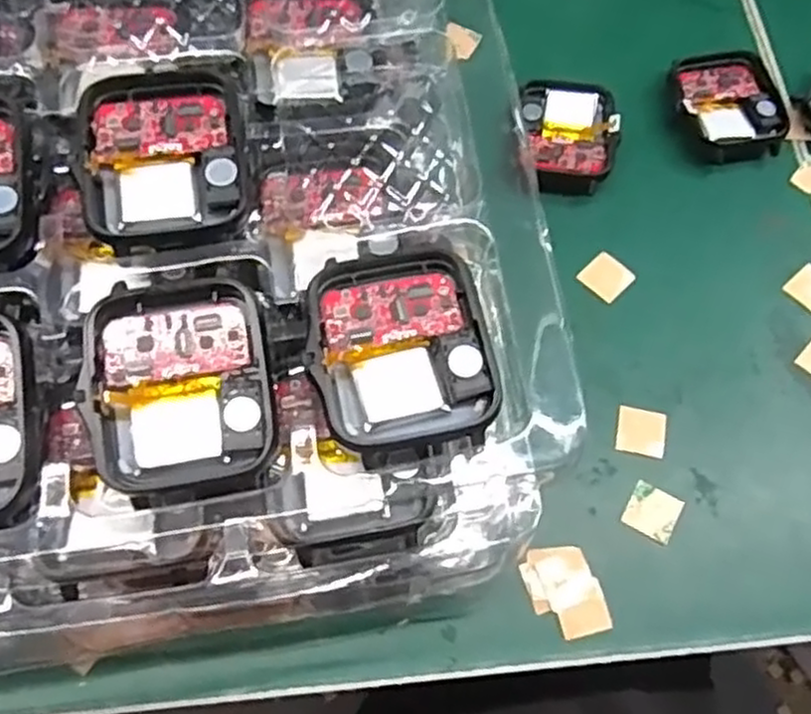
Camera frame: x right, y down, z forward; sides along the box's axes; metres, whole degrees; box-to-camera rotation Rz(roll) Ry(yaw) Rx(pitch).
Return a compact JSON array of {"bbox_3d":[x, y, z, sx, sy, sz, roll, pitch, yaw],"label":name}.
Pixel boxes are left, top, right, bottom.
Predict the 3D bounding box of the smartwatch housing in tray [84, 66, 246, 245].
[{"bbox_3d":[-0.057,-0.048,0.177,0.037,0.008,0.043,-7,68,-4],"label":"smartwatch housing in tray"}]

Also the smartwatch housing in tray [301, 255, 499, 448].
[{"bbox_3d":[-0.001,-0.002,0.162,0.038,0.007,0.045,-9,69,-4],"label":"smartwatch housing in tray"}]

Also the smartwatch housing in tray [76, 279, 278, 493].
[{"bbox_3d":[-0.047,0.005,0.159,0.038,0.009,0.043,-7,69,-3],"label":"smartwatch housing in tray"}]

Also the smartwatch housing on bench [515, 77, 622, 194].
[{"bbox_3d":[0.060,-0.083,0.280,0.036,0.010,0.046,4,69,1],"label":"smartwatch housing on bench"}]

